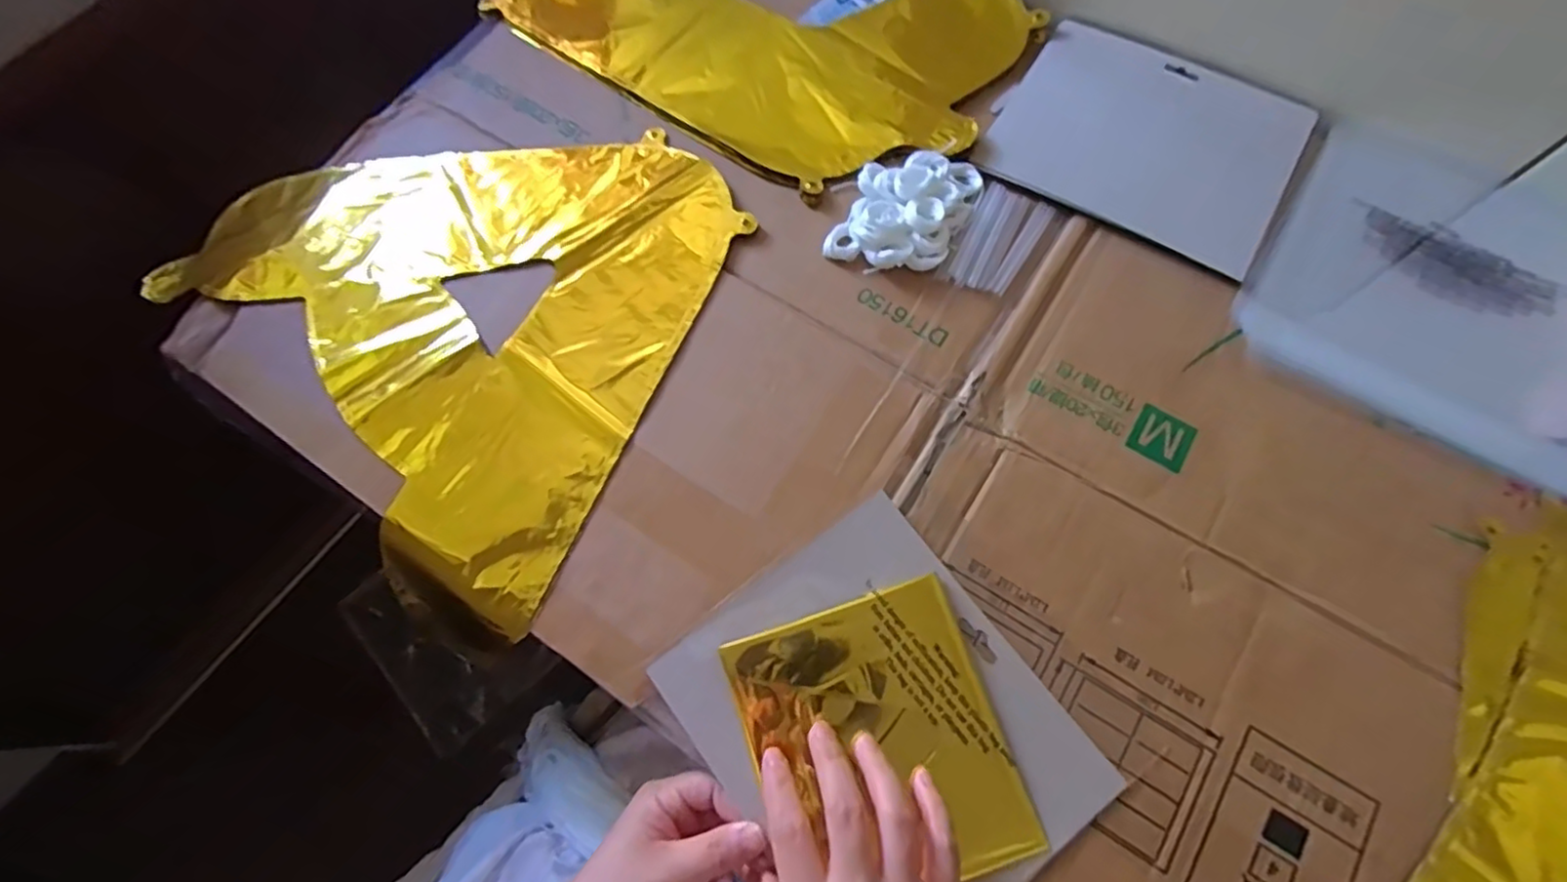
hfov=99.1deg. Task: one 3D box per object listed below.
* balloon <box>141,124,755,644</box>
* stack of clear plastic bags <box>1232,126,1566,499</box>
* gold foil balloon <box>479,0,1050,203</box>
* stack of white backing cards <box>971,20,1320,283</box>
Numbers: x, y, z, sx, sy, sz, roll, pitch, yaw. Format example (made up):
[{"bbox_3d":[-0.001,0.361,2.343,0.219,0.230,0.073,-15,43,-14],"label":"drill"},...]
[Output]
[{"bbox_3d":[-0.237,-0.096,0.436,0.344,0.007,0.316,23,72,9],"label":"balloon"},{"bbox_3d":[0.430,-0.105,0.429,0.215,0.005,0.234,29,73,11],"label":"stack of clear plastic bags"},{"bbox_3d":[-0.021,-0.334,0.520,0.388,0.023,0.240,35,75,13],"label":"gold foil balloon"},{"bbox_3d":[0.252,-0.212,0.464,0.186,0.008,0.159,29,73,11],"label":"stack of white backing cards"}]

